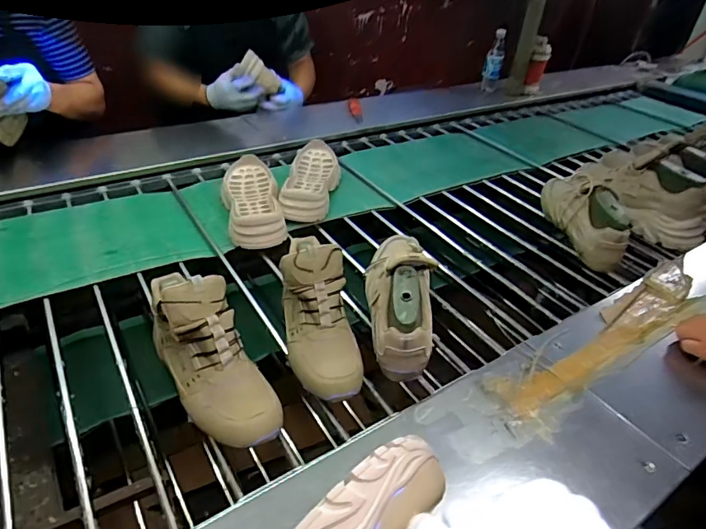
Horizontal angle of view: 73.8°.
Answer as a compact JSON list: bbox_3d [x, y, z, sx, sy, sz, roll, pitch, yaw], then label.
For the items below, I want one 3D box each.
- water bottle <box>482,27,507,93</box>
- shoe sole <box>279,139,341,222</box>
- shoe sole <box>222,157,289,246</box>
[{"bbox_3d":[0.507,-0.730,1.690,0.067,0.197,0.077,13,37,9],"label":"water bottle"},{"bbox_3d":[-0.090,-0.196,1.076,0.112,0.051,0.325,6,37,-1],"label":"shoe sole"},{"bbox_3d":[-0.215,-0.140,0.990,0.114,0.053,0.303,-6,38,-16],"label":"shoe sole"}]

